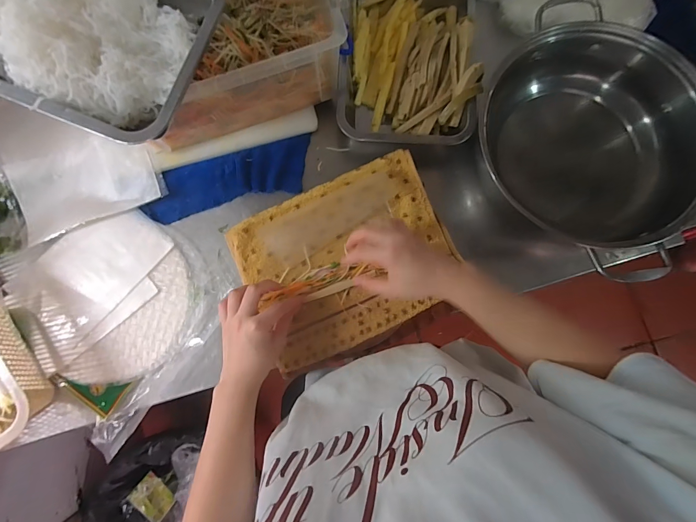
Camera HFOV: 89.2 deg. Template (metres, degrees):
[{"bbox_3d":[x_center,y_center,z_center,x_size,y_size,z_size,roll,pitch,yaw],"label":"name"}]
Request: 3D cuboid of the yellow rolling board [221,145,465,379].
[{"bbox_3d":[0.000,-0.004,0.489,0.281,0.011,0.222,-25,82,-5],"label":"yellow rolling board"}]

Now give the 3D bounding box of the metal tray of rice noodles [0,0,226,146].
[{"bbox_3d":[-0.266,-0.237,0.352,0.262,0.061,0.201,21,81,2],"label":"metal tray of rice noodles"}]

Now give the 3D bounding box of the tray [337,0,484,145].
[{"bbox_3d":[0.088,-0.293,0.512,0.188,0.058,0.243,4,81,-1],"label":"tray"}]

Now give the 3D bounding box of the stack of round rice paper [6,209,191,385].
[{"bbox_3d":[-0.319,0.048,0.478,0.207,0.012,0.210,-32,83,-6],"label":"stack of round rice paper"}]

